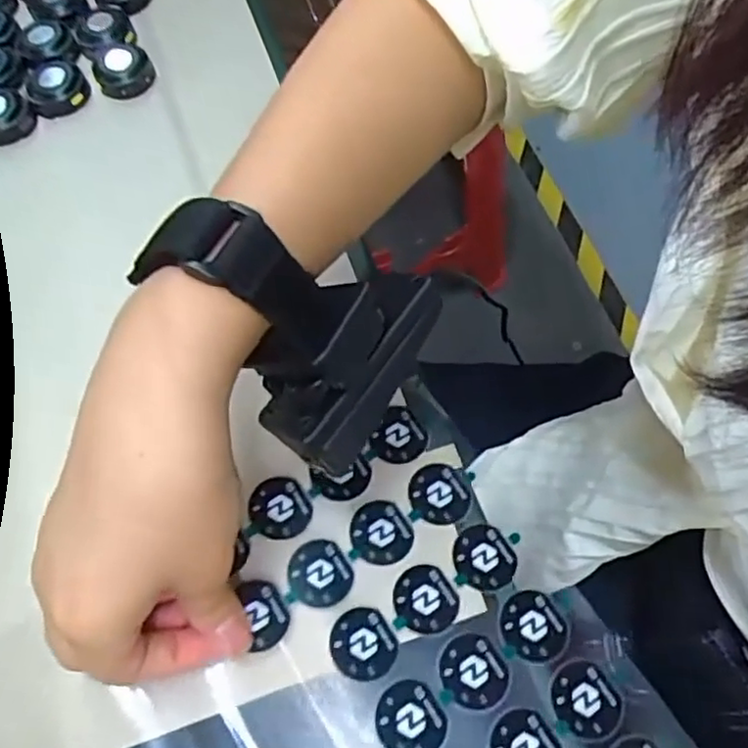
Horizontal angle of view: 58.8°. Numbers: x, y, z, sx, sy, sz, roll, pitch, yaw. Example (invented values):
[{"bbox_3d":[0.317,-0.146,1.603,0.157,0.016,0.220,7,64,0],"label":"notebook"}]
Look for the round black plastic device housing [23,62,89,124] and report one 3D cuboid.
[{"bbox_3d":[-0.164,-0.148,0.342,0.029,0.012,0.032,-27,69,-11],"label":"round black plastic device housing"}]

